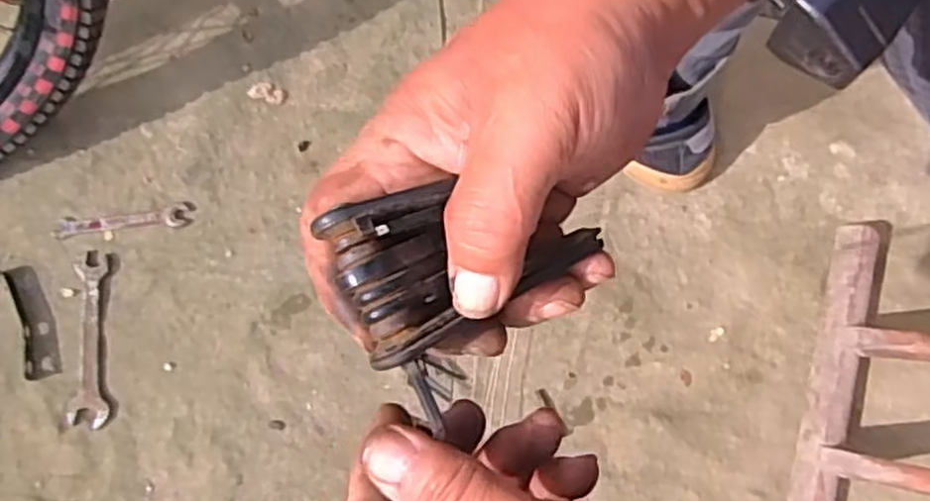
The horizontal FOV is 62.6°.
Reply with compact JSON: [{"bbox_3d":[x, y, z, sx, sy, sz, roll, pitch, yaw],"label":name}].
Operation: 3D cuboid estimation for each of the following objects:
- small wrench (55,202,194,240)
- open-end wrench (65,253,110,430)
[{"bbox_3d":[-0.308,-0.027,0.692,0.117,0.006,0.023,-7,74,-6],"label":"small wrench"},{"bbox_3d":[-0.323,0.077,0.660,0.033,0.004,0.147,-4,74,-5],"label":"open-end wrench"}]

